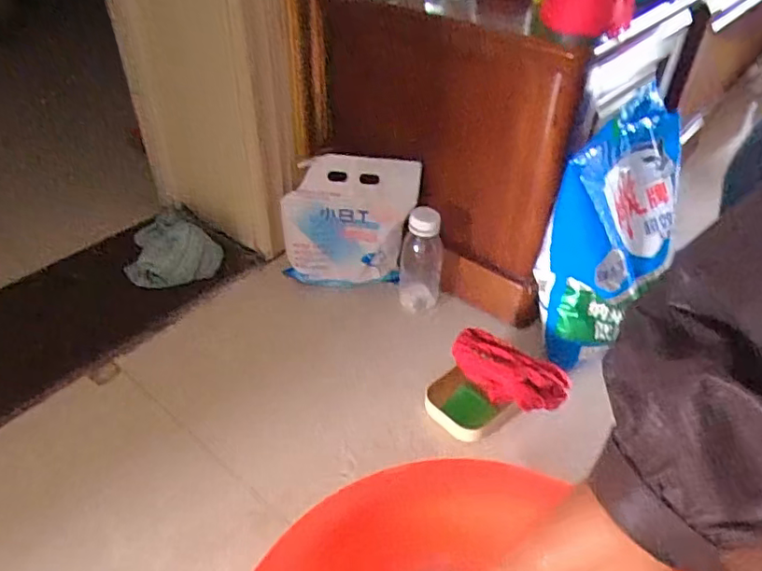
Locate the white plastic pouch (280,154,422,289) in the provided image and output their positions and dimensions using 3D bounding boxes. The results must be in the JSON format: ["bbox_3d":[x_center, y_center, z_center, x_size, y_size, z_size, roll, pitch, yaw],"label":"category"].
[{"bbox_3d":[-0.048,-0.089,0.845,0.192,0.194,0.079,5,39,2],"label":"white plastic pouch"}]

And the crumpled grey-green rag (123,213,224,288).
[{"bbox_3d":[-0.321,-0.058,0.875,0.137,0.077,0.108,-14,43,-21],"label":"crumpled grey-green rag"}]

